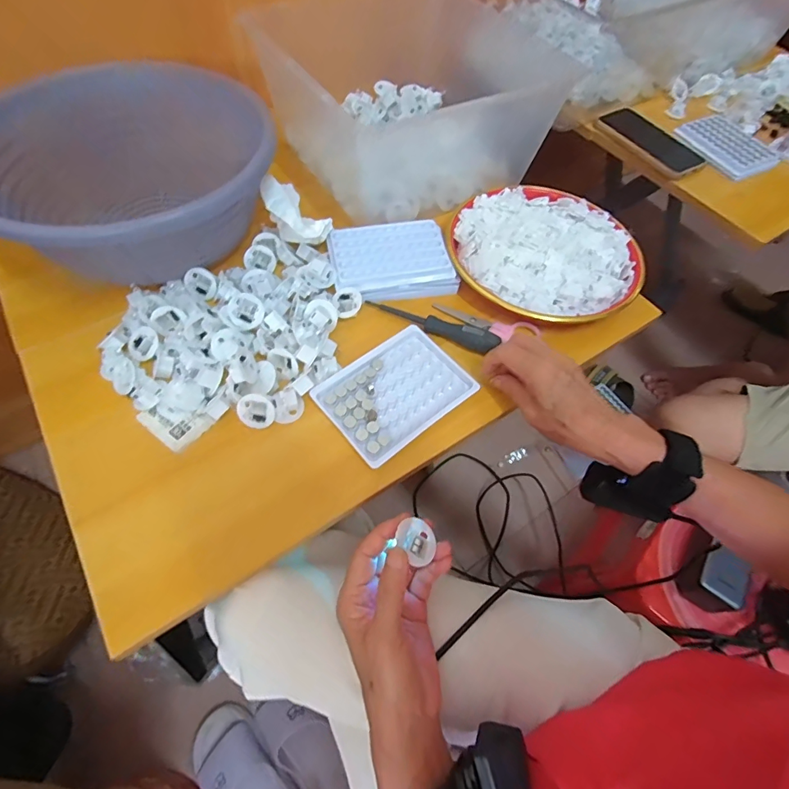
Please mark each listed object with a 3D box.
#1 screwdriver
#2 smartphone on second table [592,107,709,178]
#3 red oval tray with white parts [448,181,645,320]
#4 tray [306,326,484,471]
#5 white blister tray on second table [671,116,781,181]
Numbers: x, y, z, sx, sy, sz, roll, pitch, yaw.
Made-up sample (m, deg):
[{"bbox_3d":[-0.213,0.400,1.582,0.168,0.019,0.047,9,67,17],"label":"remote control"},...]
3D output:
[{"bbox_3d":[0.036,-0.075,0.444,0.136,0.017,0.020,23,60,9],"label":"screwdriver"},{"bbox_3d":[0.395,-0.393,0.667,0.090,0.014,0.164,-28,65,-19],"label":"smartphone on second table"},{"bbox_3d":[0.170,-0.163,0.496,0.205,0.024,0.207,42,65,18],"label":"red oval tray with white parts"},{"bbox_3d":[0.001,-0.004,0.406,0.130,0.010,0.097,-35,68,-22],"label":"tray"},{"bbox_3d":[0.516,-0.390,0.671,0.114,0.011,0.136,-18,62,-14],"label":"white blister tray on second table"}]

